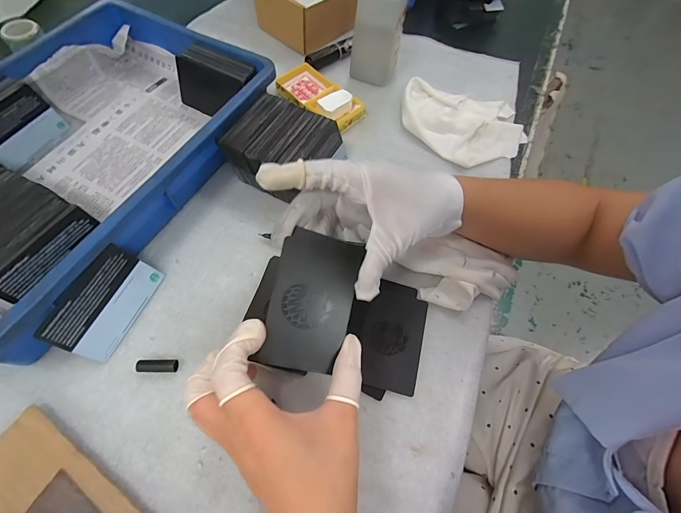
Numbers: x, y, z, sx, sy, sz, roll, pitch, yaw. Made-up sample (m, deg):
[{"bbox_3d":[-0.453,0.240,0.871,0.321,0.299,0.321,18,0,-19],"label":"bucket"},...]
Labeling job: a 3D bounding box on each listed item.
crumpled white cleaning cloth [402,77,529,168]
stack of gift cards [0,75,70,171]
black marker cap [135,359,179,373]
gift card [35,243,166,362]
[{"bbox_3d":[0.149,-0.159,0.404,0.149,0.022,0.108,11,63,2],"label":"crumpled white cleaning cloth"},{"bbox_3d":[-0.342,-0.136,0.346,0.009,0.062,0.085,19,65,29],"label":"stack of gift cards"},{"bbox_3d":[-0.149,0.090,0.272,0.032,0.009,0.010,1,63,-3],"label":"black marker cap"},{"bbox_3d":[-0.193,0.038,0.275,0.004,0.055,0.084,0,56,40],"label":"gift card"}]

